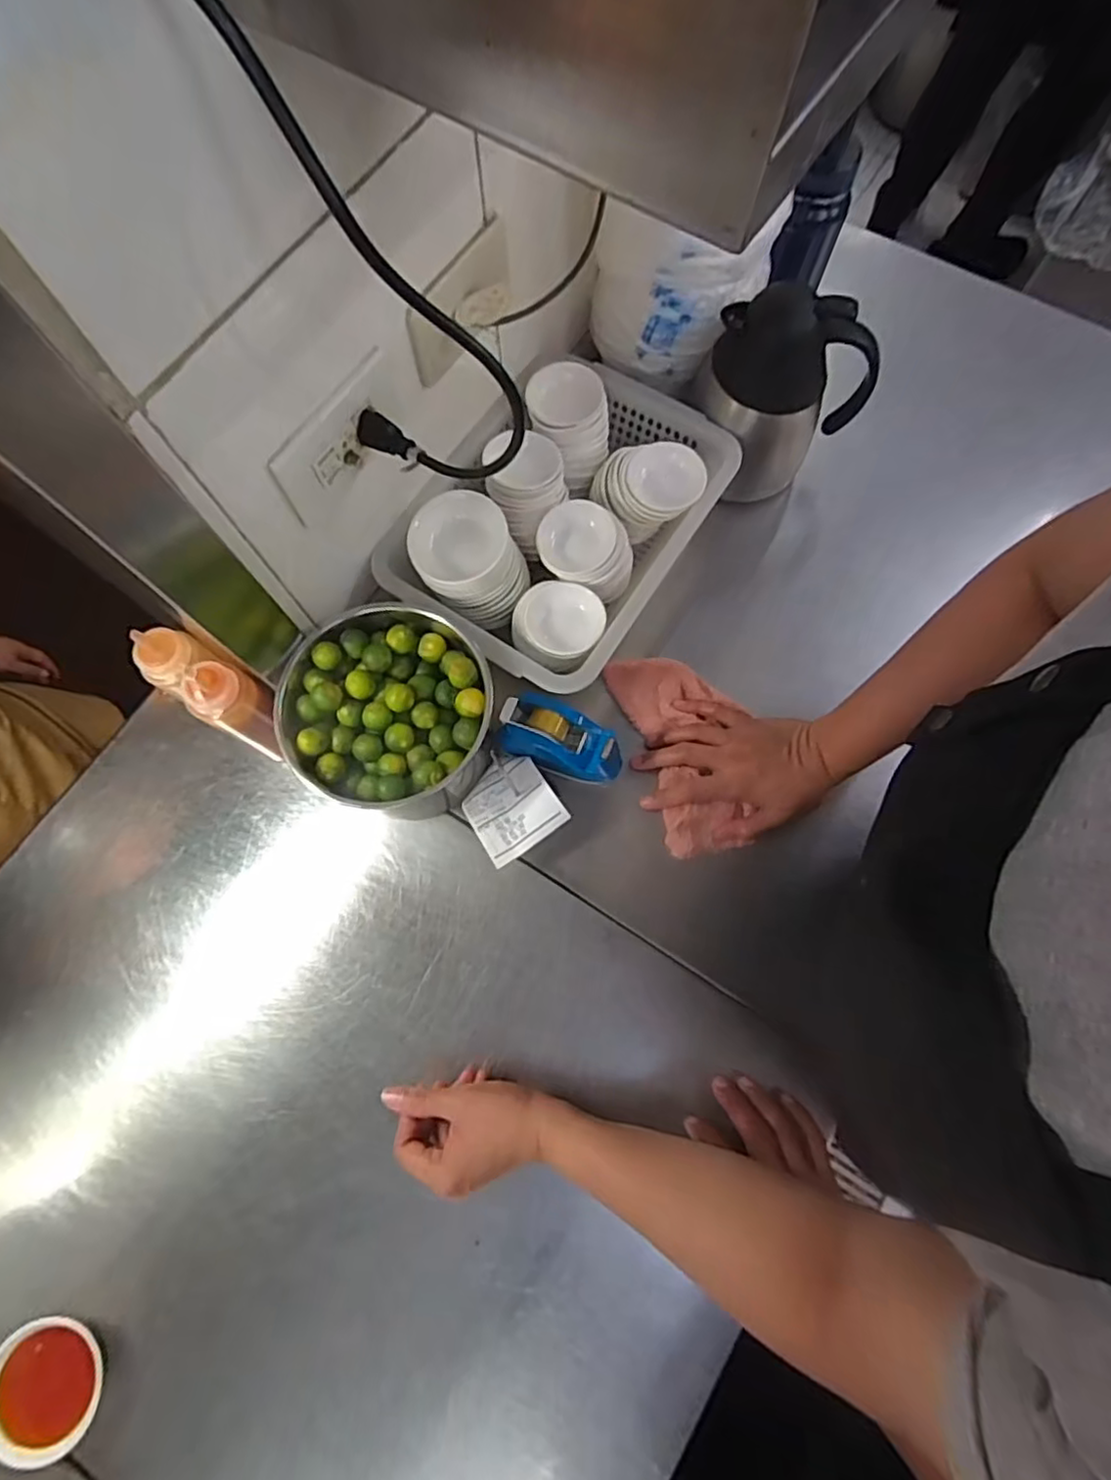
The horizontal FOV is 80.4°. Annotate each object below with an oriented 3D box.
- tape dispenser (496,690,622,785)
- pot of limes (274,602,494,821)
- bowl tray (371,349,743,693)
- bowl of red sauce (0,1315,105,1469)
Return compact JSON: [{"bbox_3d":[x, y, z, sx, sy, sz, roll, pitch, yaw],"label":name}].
[{"bbox_3d":[0.007,0.000,0.610,0.111,0.067,0.054,17,75,7],"label":"tape dispenser"},{"bbox_3d":[-0.142,-0.017,0.593,0.167,0.122,0.169,-1,73,2],"label":"pot of limes"},{"bbox_3d":[0.010,-0.205,0.641,0.221,0.127,0.310,33,77,11],"label":"bowl tray"},{"bbox_3d":[-0.383,0.485,0.493,0.078,0.034,0.085,-1,73,2],"label":"bowl of red sauce"}]

